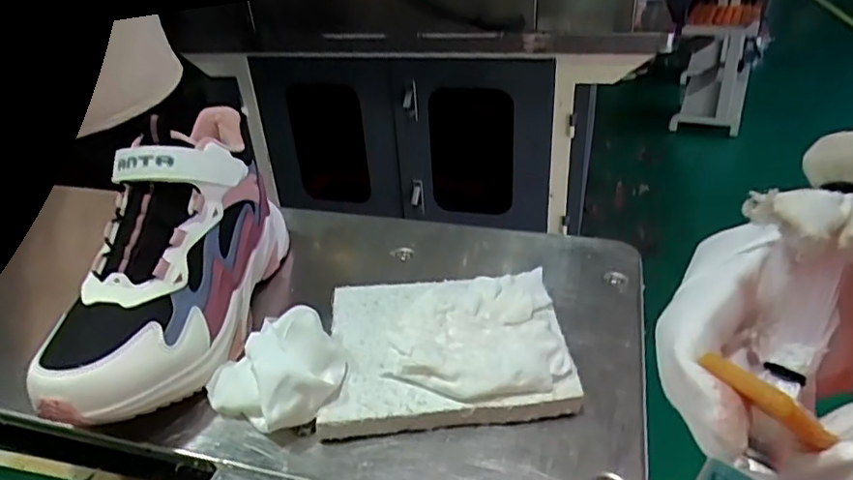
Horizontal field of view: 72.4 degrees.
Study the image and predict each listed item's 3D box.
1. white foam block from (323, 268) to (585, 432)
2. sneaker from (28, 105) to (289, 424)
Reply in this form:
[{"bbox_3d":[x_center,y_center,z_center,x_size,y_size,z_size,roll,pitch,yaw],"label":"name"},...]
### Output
[{"bbox_3d":[0.013,0.066,0.393,0.155,0.034,0.130,-4,32,1],"label":"white foam block"},{"bbox_3d":[-0.178,0.003,0.412,0.087,0.122,0.245,1,32,5],"label":"sneaker"}]

